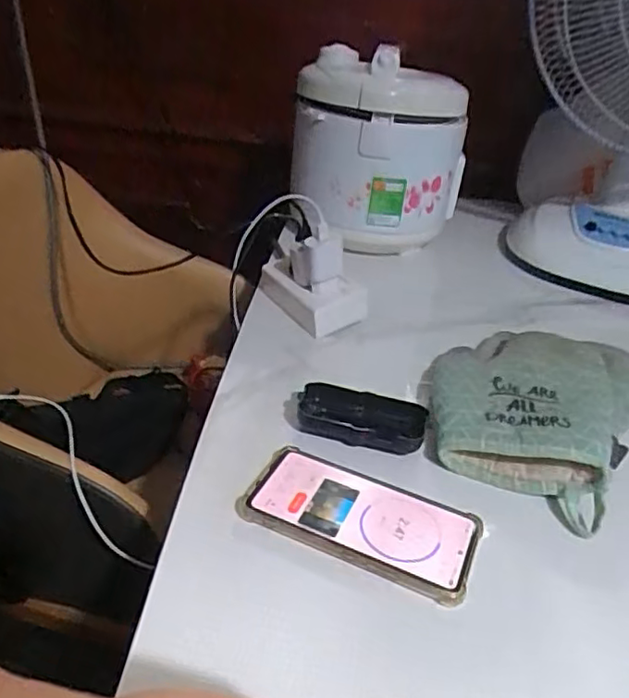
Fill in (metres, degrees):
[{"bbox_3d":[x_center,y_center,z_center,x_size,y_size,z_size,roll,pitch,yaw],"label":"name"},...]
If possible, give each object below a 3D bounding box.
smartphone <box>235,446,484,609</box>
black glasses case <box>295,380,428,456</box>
[{"bbox_3d":[0.032,0.121,0.439,0.161,0.015,0.077,17,33,17],"label":"smartphone"},{"bbox_3d":[0.040,0.061,0.527,0.107,0.029,0.047,15,32,14],"label":"black glasses case"}]

